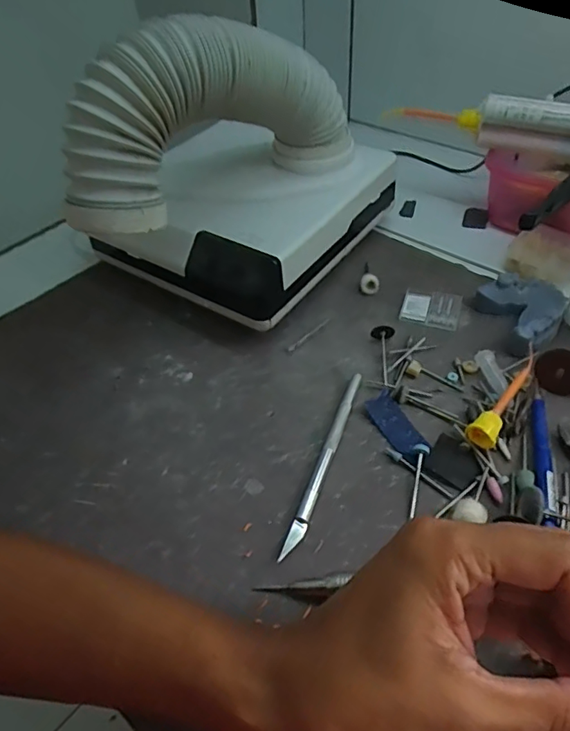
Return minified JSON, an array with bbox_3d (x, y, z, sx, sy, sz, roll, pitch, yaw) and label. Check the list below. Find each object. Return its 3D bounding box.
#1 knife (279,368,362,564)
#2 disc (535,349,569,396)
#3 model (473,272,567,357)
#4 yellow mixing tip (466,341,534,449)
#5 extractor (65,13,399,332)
[{"bbox_3d":[0.026,0.058,0.318,0.009,0.006,0.135,15,51,17],"label":"knife"},{"bbox_3d":[0.183,0.005,0.337,0.030,0.030,0.004,21,24,20],"label":"disc"},{"bbox_3d":[0.185,-0.041,0.386,0.054,0.025,0.064,-14,49,-8],"label":"model"},{"bbox_3d":[0.146,0.019,0.335,0.017,0.016,0.089,28,56,26],"label":"yellow mixing tip"},{"bbox_3d":[-0.027,-0.140,0.376,0.125,0.188,0.250,28,56,26],"label":"extractor"}]

